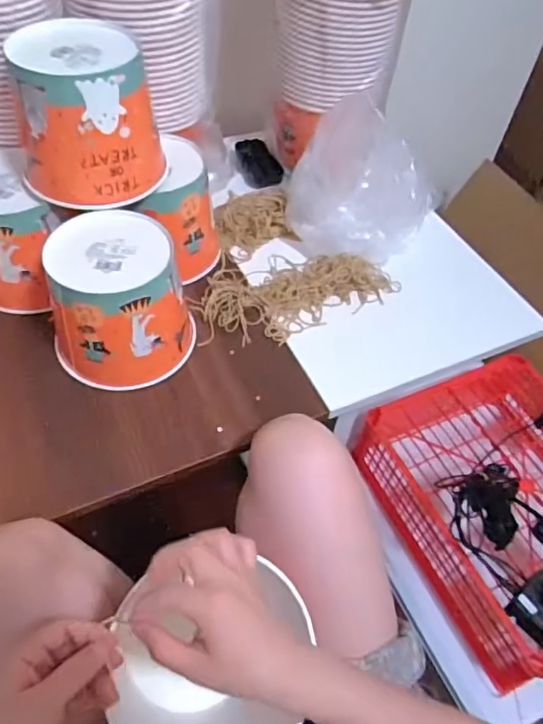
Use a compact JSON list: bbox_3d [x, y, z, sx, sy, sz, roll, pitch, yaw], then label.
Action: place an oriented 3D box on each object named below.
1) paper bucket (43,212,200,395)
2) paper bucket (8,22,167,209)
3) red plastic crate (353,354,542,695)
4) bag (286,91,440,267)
[{"bbox_3d":[-0.160,-0.065,0.597,0.138,0.128,0.145,3,52,-3],"label":"paper bucket"},{"bbox_3d":[-0.190,-0.251,0.565,0.146,0.134,0.114,-11,54,-14],"label":"paper bucket"},{"bbox_3d":[0.407,0.228,0.909,0.350,0.170,0.447,-21,57,-20],"label":"red plastic crate"},{"bbox_3d":[0.116,-0.229,0.725,0.154,0.158,0.150,-24,58,-22],"label":"bag"}]

